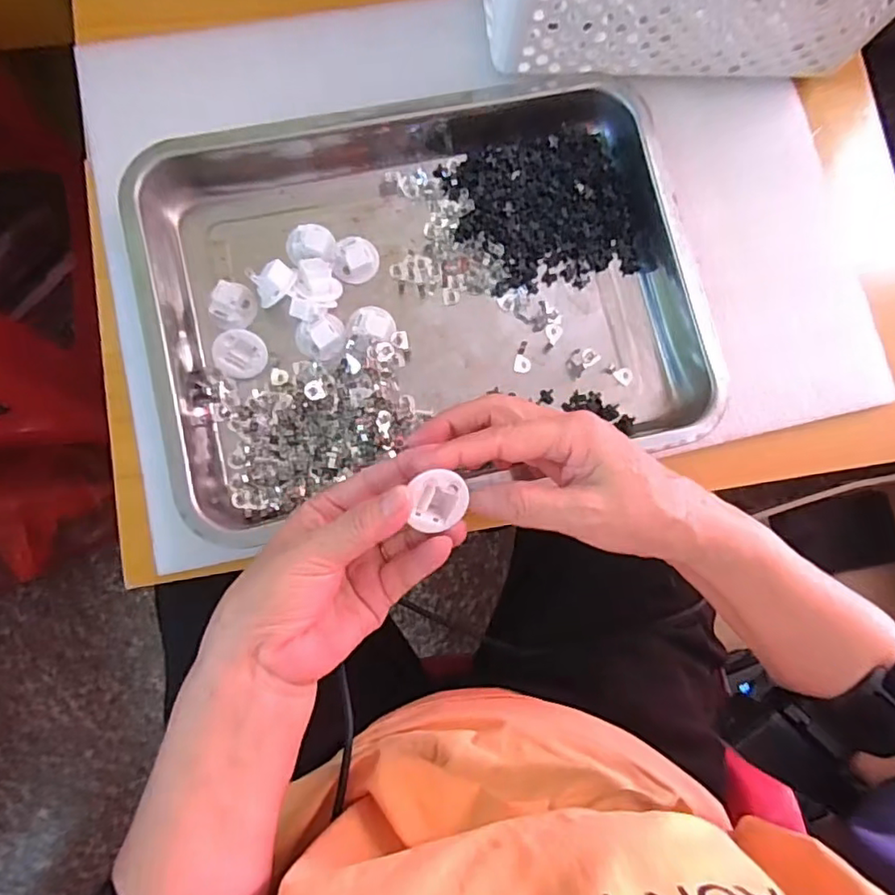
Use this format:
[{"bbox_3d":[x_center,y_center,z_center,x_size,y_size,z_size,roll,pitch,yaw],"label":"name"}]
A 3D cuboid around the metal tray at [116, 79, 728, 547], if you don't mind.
[{"bbox_3d":[-0.016,-0.117,0.409,0.372,0.043,0.311,-13,84,-6],"label":"metal tray"}]

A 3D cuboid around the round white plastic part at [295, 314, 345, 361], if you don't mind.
[{"bbox_3d":[-0.091,-0.078,0.410,0.034,0.011,0.030,-19,85,-7],"label":"round white plastic part"}]

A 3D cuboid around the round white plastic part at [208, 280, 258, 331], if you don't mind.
[{"bbox_3d":[-0.152,-0.100,0.405,0.028,0.013,0.034,19,82,-2],"label":"round white plastic part"}]

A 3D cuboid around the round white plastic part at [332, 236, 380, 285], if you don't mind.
[{"bbox_3d":[-0.066,-0.139,0.420,0.031,0.016,0.035,7,82,-4],"label":"round white plastic part"}]

